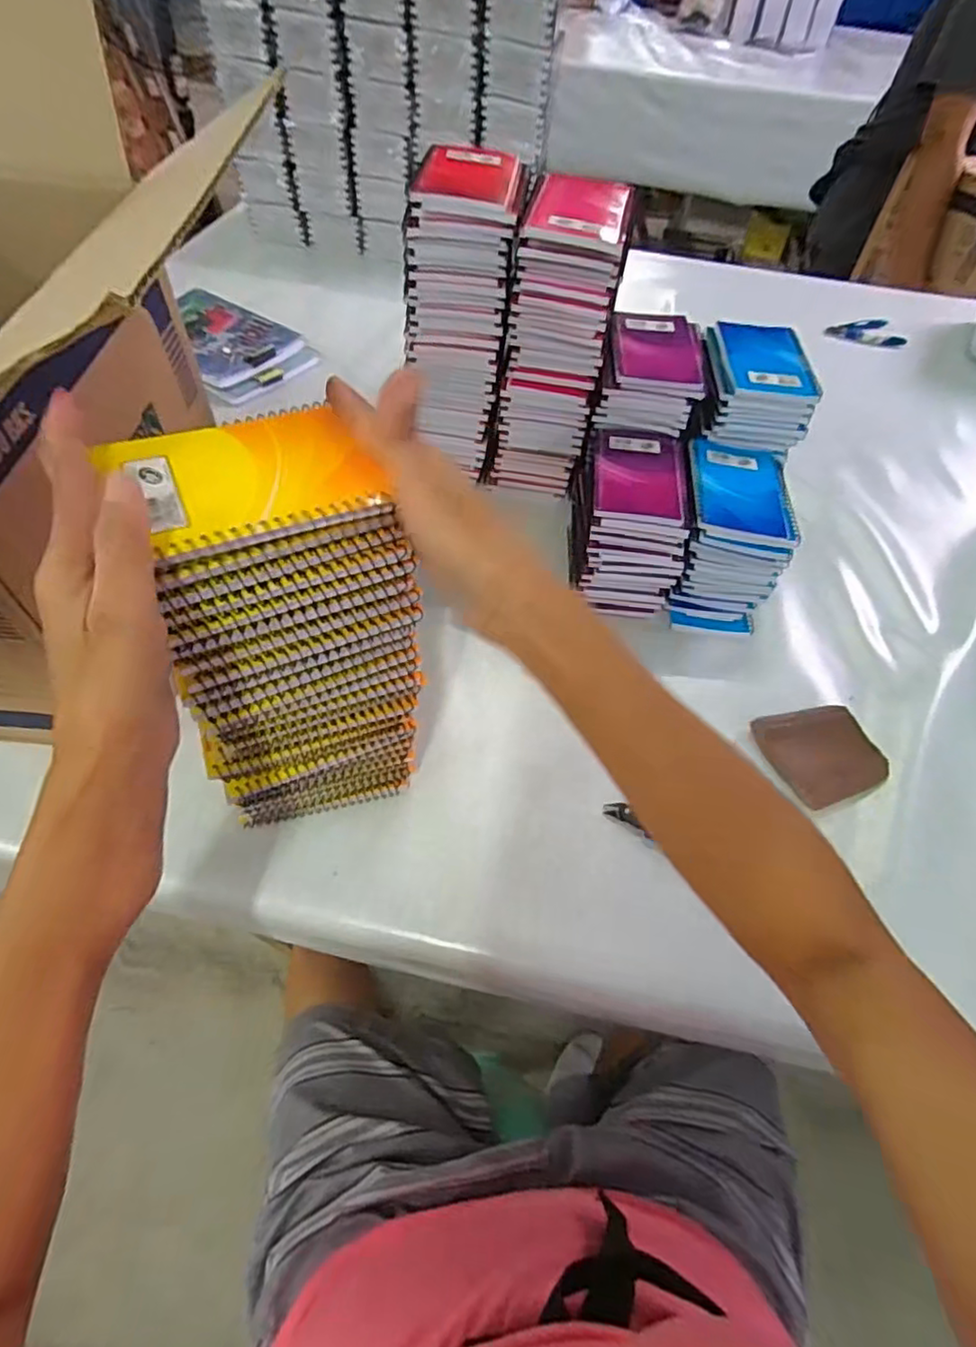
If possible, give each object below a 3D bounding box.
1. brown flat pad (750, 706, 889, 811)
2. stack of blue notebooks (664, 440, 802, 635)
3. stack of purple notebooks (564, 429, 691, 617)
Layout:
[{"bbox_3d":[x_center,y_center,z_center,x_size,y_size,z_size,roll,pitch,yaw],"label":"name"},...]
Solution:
[{"bbox_3d":[0.301,0.068,0.556,0.095,0.022,0.090,-13,57,-14],"label":"brown flat pad"},{"bbox_3d":[0.242,-0.139,0.640,0.103,0.128,0.152,9,54,1],"label":"stack of blue notebooks"},{"bbox_3d":[0.143,-0.159,0.638,0.105,0.108,0.162,9,54,1],"label":"stack of purple notebooks"}]

